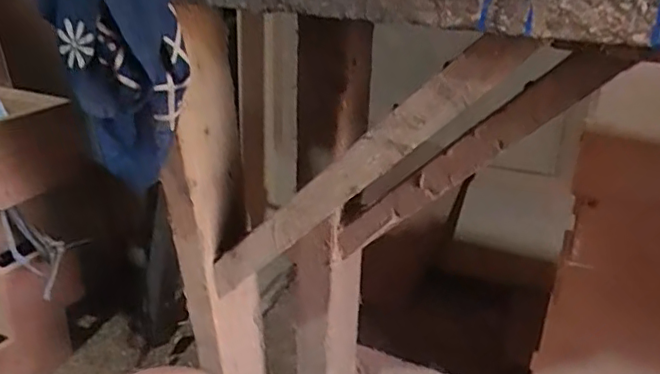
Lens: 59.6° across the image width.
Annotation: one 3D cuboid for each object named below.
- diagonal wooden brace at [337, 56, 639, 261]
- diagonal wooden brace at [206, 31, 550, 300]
[{"bbox_3d":[0.116,-0.019,0.542,0.332,0.031,0.022,-39,5,39],"label":"diagonal wooden brace"},{"bbox_3d":[0.002,0.001,0.502,0.406,0.037,0.027,-39,5,38],"label":"diagonal wooden brace"}]

